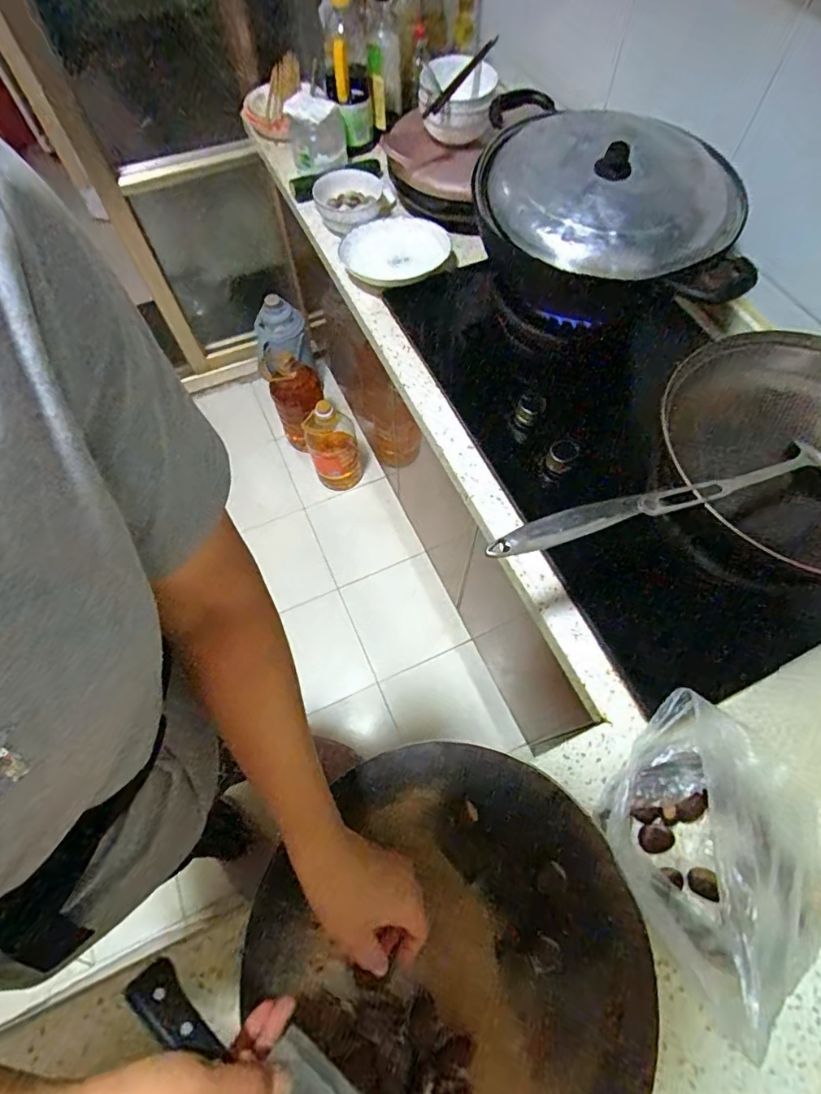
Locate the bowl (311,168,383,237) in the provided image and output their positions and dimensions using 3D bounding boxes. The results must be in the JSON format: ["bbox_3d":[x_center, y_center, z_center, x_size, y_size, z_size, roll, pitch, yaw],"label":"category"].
[{"bbox_3d":[-0.113,-0.642,0.930,0.130,0.058,0.126,-5,64,-1],"label":"bowl"}]

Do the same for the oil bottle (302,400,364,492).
[{"bbox_3d":[-0.233,-0.313,1.502,0.152,0.322,0.141,-19,65,-8],"label":"oil bottle"}]

